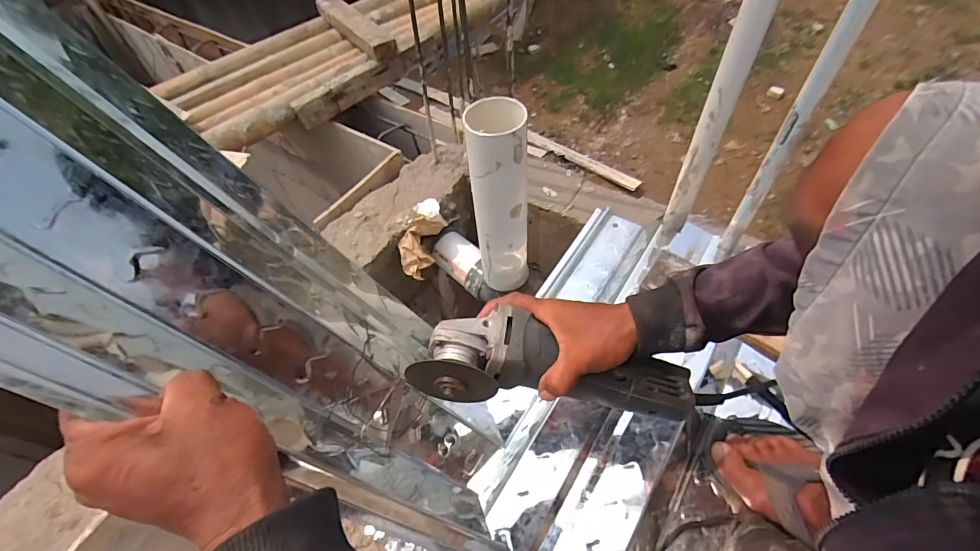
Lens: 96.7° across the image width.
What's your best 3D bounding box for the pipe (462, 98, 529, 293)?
[{"bbox_3d":[0.014,-0.097,0.629,0.079,0.306,0.077,-9,55,-3],"label":"pipe"}]

